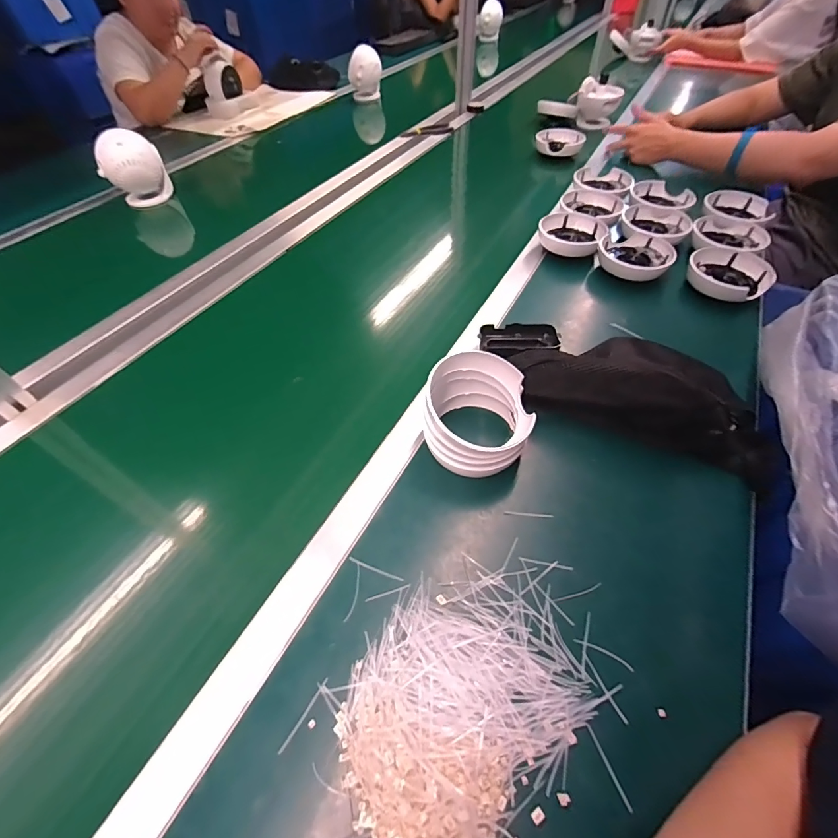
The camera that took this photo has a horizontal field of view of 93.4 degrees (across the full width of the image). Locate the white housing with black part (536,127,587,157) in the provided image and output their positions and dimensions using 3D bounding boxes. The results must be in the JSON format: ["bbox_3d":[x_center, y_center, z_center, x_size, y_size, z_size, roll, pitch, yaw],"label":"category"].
[{"bbox_3d":[0.353,-0.689,0.986,0.115,0.035,0.114,11,53,9],"label":"white housing with black part"}]

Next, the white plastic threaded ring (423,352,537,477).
[{"bbox_3d":[0.066,-0.002,0.436,0.111,0.089,0.103,-2,51,3],"label":"white plastic threaded ring"}]

